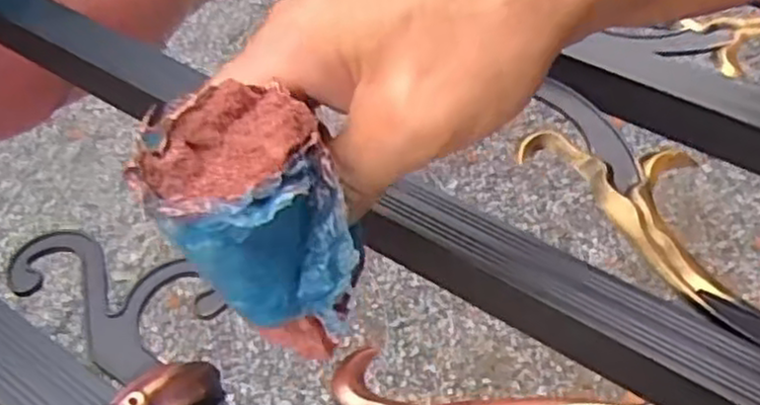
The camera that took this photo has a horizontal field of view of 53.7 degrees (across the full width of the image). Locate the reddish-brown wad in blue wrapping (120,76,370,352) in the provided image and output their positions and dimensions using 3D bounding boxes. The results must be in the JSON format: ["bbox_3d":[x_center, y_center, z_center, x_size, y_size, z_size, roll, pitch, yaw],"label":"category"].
[{"bbox_3d":[-0.034,0.008,0.208,0.052,0.068,0.045,-9,50,-8],"label":"reddish-brown wad in blue wrapping"}]

